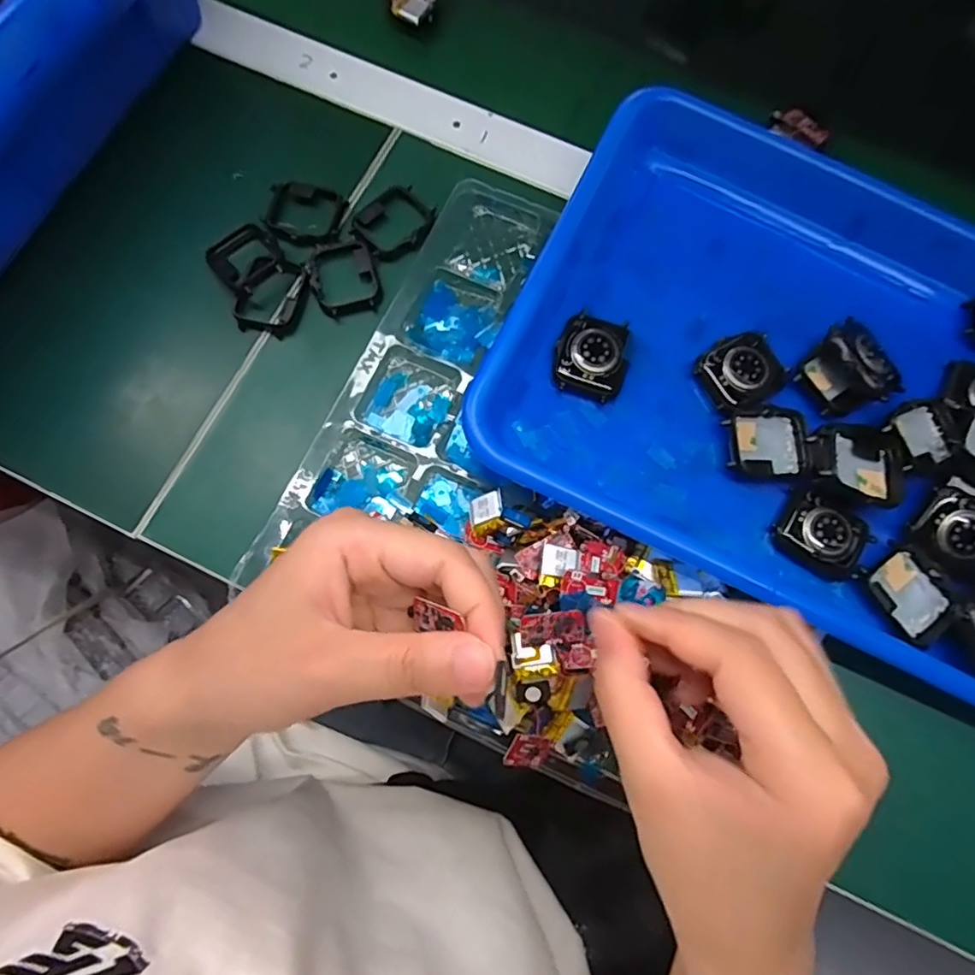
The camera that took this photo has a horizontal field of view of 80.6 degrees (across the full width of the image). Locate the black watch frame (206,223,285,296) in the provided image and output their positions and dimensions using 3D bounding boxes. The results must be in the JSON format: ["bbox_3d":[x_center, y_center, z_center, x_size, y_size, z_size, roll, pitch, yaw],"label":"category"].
[{"bbox_3d":[-0.139,-0.133,0.331,0.038,0.008,0.036,-37,79,-11],"label":"black watch frame"}]

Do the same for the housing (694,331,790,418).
[{"bbox_3d":[0.132,-0.060,0.298,0.045,0.010,0.037,-27,77,-9],"label":"housing"}]

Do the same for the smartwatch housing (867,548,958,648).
[{"bbox_3d":[0.209,0.053,0.283,0.034,0.007,0.038,-41,80,-12],"label":"smartwatch housing"}]

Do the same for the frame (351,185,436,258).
[{"bbox_3d":[-0.057,-0.158,0.341,0.046,0.004,0.042,-40,79,-11],"label":"frame"}]

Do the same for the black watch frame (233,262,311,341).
[{"bbox_3d":[-0.123,-0.108,0.328,0.032,0.014,0.045,25,75,5],"label":"black watch frame"}]

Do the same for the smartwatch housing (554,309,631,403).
[{"bbox_3d":[0.054,-0.067,0.293,0.037,0.012,0.043,22,75,4],"label":"smartwatch housing"}]

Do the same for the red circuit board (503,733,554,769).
[{"bbox_3d":[0.018,0.114,0.249,0.004,0.027,0.015,24,82,51],"label":"red circuit board"}]

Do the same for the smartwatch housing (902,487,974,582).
[{"bbox_3d":[0.232,0.024,0.279,0.040,0.009,0.035,39,77,9],"label":"smartwatch housing"}]

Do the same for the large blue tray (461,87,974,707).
[{"bbox_3d":[0.181,-0.060,0.298,0.323,0.045,0.256,25,75,5],"label":"large blue tray"}]

